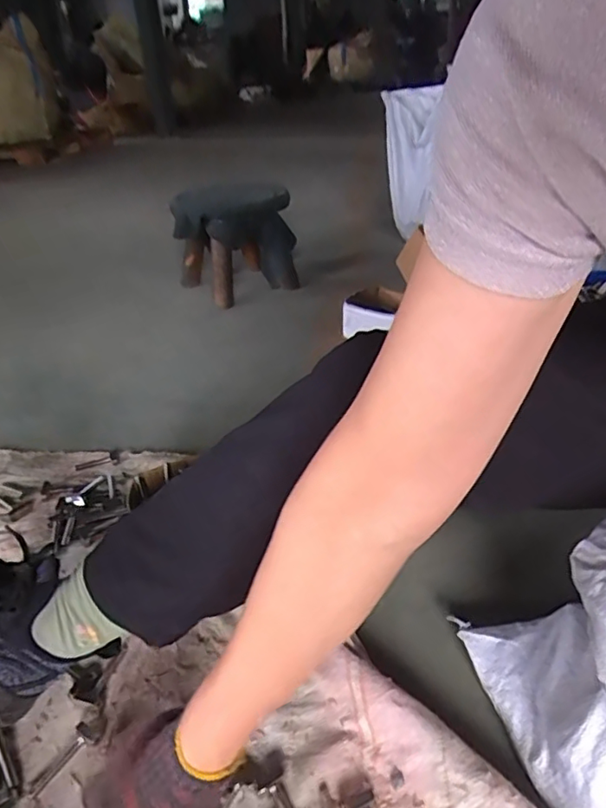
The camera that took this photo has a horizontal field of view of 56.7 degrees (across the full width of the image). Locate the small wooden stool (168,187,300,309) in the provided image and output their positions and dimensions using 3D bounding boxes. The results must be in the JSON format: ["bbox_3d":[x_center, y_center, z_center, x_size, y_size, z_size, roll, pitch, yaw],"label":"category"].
[{"bbox_3d":[-0.163,-0.377,1.353,0.266,0.221,0.170,-29,40,-35],"label":"small wooden stool"}]

